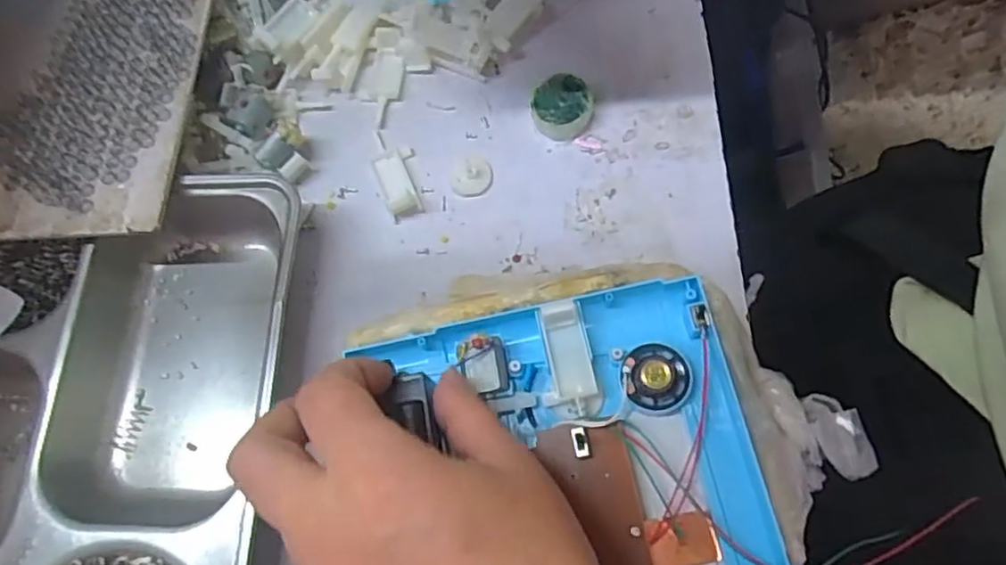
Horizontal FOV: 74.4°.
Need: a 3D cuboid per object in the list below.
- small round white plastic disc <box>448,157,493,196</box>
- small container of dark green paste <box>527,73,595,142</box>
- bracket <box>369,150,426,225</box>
[{"bbox_3d":[-0.018,-0.059,0.362,0.022,0.005,0.024,0,70,1],"label":"small round white plastic disc"},{"bbox_3d":[0.032,-0.097,0.365,0.033,0.019,0.031,-3,70,0],"label":"small container of dark green paste"},{"bbox_3d":[-0.056,-0.055,0.365,0.023,0.006,0.040,-21,71,-7],"label":"bracket"}]

